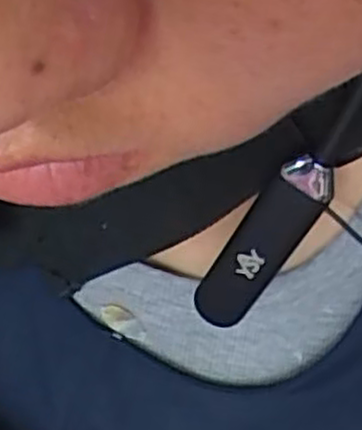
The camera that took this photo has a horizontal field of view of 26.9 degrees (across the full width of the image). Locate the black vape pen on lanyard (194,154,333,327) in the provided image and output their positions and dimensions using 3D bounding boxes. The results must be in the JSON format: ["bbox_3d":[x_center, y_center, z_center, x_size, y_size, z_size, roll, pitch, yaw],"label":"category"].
[{"bbox_3d":[0.023,0.012,0.236,0.013,0.063,0.015,-4,48,-39],"label":"black vape pen on lanyard"}]

